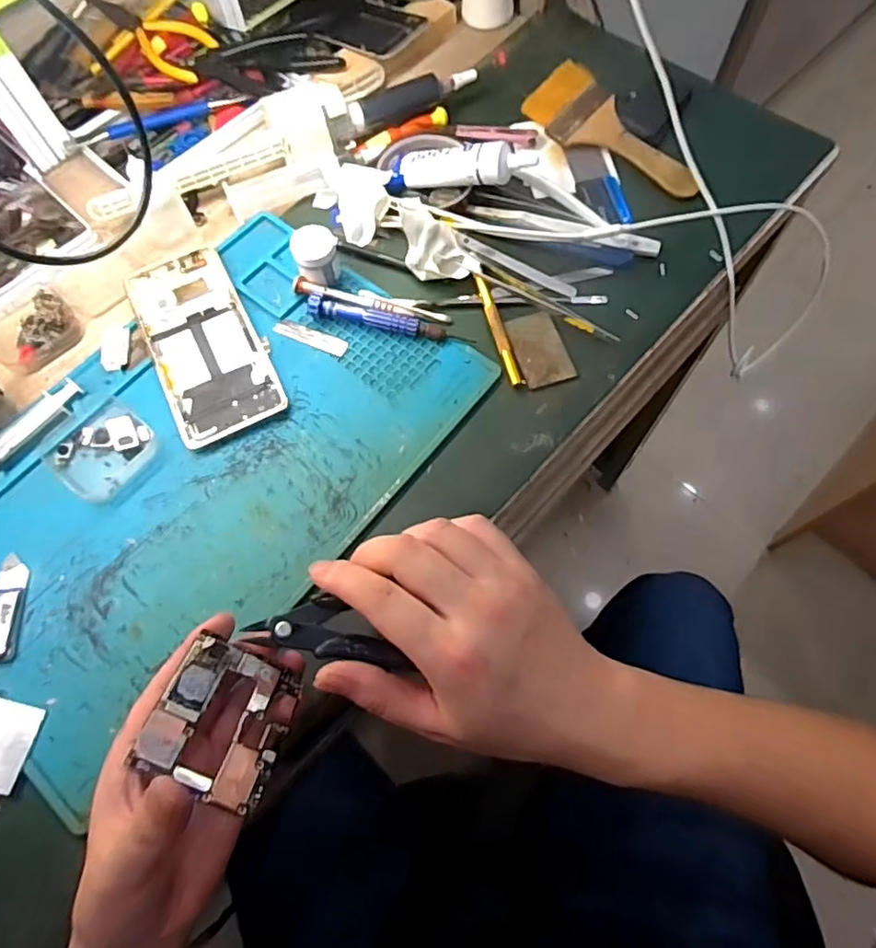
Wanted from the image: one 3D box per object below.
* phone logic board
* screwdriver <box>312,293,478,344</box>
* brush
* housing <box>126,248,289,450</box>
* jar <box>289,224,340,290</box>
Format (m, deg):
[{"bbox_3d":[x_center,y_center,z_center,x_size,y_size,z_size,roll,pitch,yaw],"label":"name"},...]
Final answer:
[{"bbox_3d":[-0.096,0.111,0.274,0.055,0.005,0.063,33,39,-11],"label":"phone logic board"},{"bbox_3d":[-0.035,-0.114,0.441,0.120,0.016,0.015,10,70,7],"label":"screwdriver"},{"bbox_3d":[0.145,-0.280,0.508,0.060,0.010,0.161,-41,80,3],"label":"brush"},{"bbox_3d":[-0.172,-0.098,0.442,0.076,0.009,0.160,-25,70,-7],"label":"housing"},{"bbox_3d":[-0.090,-0.162,0.447,0.032,0.031,0.031,-1,69,2],"label":"jar"}]

